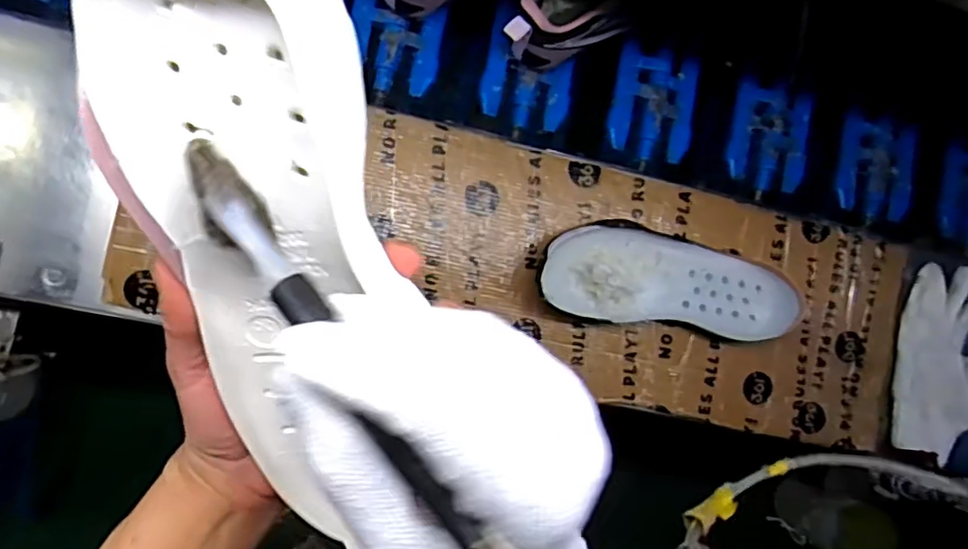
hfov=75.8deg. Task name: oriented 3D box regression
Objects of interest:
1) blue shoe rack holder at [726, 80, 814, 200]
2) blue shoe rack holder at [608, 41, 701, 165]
[{"bbox_3d":[0.313,-0.146,0.674,0.084,0.025,0.119,8,87,-9],"label":"blue shoe rack holder"},{"bbox_3d":[0.180,-0.181,0.652,0.088,0.025,0.112,10,86,-9],"label":"blue shoe rack holder"}]

